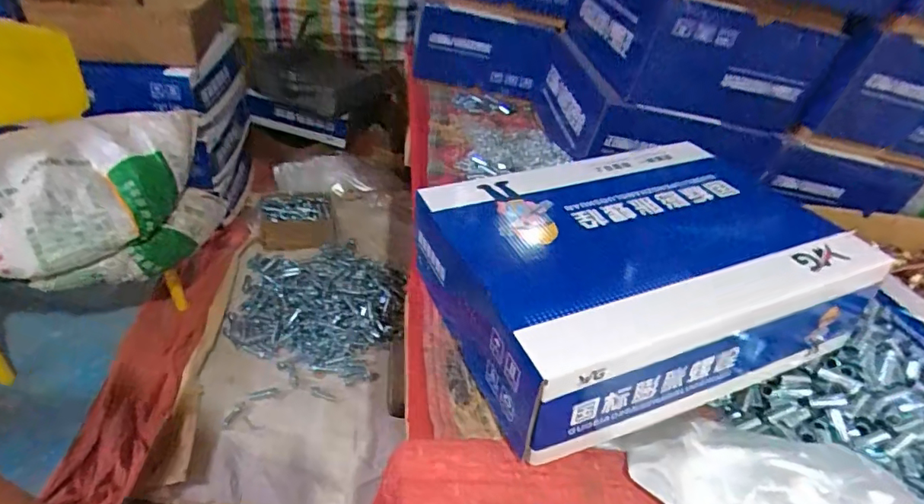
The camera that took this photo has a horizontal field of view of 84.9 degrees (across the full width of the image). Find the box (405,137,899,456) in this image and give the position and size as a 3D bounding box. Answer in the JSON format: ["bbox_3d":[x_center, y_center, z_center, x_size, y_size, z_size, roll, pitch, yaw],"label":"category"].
[{"bbox_3d":[0.181,0.019,0.565,0.396,0.130,0.305,-15,44,-20],"label":"box"}]

